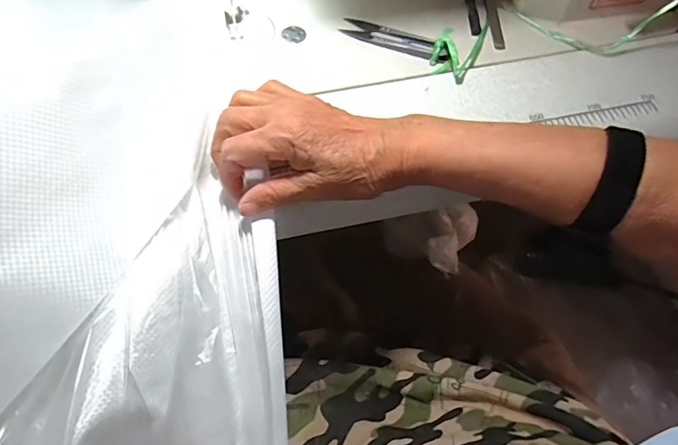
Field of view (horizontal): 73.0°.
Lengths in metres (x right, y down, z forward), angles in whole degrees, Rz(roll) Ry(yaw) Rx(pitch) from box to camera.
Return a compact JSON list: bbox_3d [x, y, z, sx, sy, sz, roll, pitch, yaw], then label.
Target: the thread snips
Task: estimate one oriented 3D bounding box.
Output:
[{"bbox_3d":[0.048,-0.159,0.401,0.099,0.012,0.028,23,64,11],"label":"thread snips"}]

